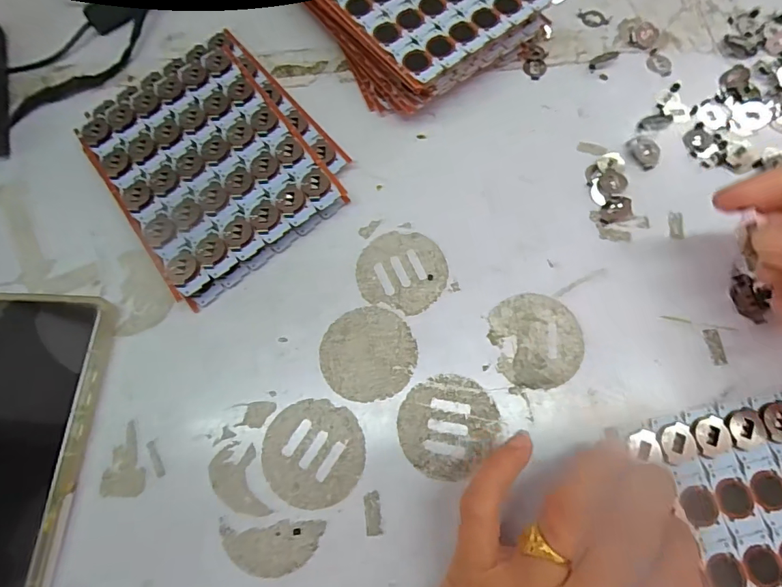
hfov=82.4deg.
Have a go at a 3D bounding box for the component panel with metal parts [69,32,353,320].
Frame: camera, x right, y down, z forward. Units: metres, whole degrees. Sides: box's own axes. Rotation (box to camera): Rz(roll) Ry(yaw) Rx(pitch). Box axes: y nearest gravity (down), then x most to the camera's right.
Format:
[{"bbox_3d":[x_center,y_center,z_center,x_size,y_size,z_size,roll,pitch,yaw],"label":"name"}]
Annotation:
[{"bbox_3d":[-0.118,-0.093,0.293,0.130,0.020,0.168,-37,74,-10],"label":"component panel with metal parts"}]

